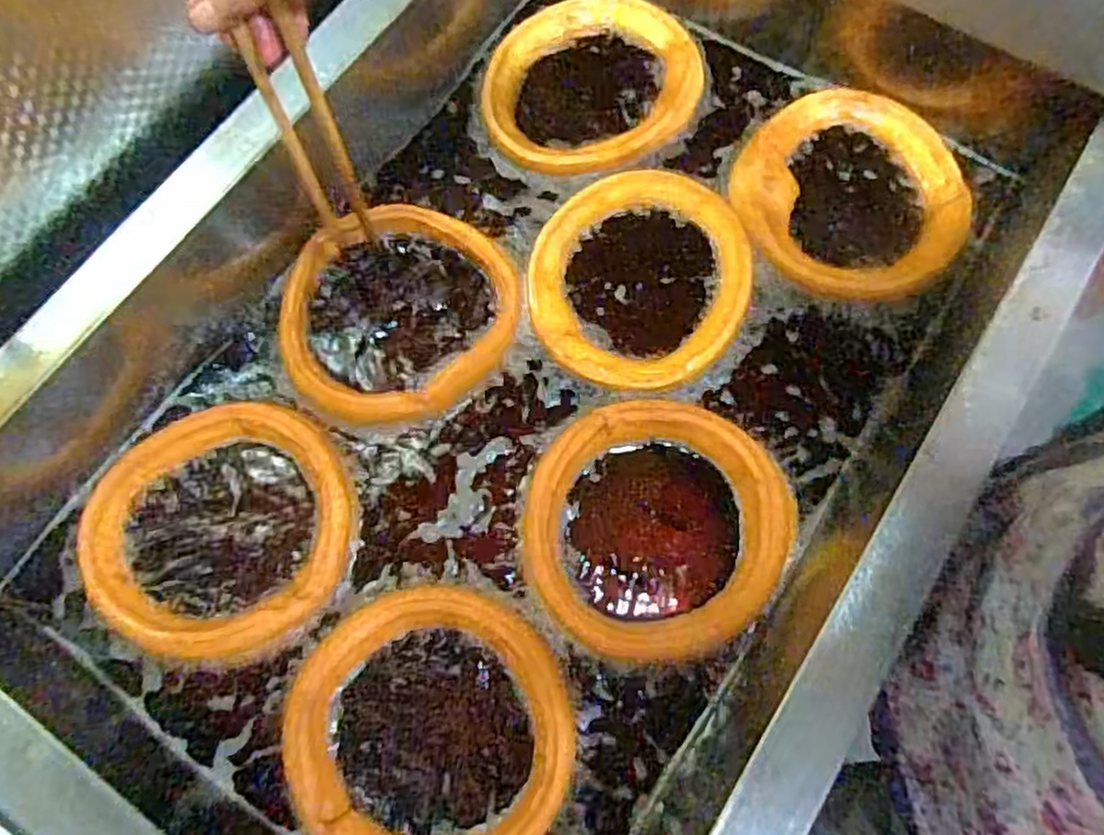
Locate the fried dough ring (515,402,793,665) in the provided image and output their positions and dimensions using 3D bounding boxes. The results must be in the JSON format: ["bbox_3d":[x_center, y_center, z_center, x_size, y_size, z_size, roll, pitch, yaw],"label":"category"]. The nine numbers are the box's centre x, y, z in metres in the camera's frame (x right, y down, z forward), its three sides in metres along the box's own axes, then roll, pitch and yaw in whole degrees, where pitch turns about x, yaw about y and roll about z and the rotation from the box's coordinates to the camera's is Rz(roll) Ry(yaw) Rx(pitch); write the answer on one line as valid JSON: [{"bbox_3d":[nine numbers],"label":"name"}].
[{"bbox_3d":[0.077,0.077,0.518,0.189,0.018,0.176,-1,71,2],"label":"fried dough ring"}]

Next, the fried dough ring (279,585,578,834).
[{"bbox_3d":[-0.083,0.206,0.480,0.192,0.019,0.179,-1,71,2],"label":"fried dough ring"}]

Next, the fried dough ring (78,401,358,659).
[{"bbox_3d":[-0.245,0.079,0.526,0.197,0.026,0.179,-13,71,-2],"label":"fried dough ring"}]

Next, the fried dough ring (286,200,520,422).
[{"bbox_3d":[-0.121,-0.086,0.580,0.181,0.021,0.181,-1,71,2],"label":"fried dough ring"}]

